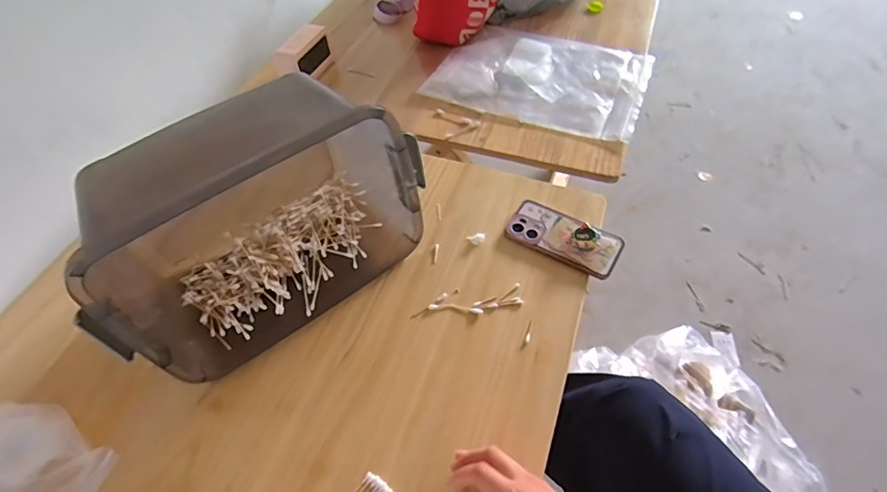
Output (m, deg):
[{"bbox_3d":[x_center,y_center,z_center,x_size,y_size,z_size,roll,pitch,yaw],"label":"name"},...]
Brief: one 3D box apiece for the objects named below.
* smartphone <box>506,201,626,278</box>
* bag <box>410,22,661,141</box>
[{"bbox_3d":[0.177,-0.014,0.683,0.163,0.018,0.081,29,68,25],"label":"smartphone"},{"bbox_3d":[0.191,-0.345,0.922,0.400,0.018,0.277,20,58,12],"label":"bag"}]

